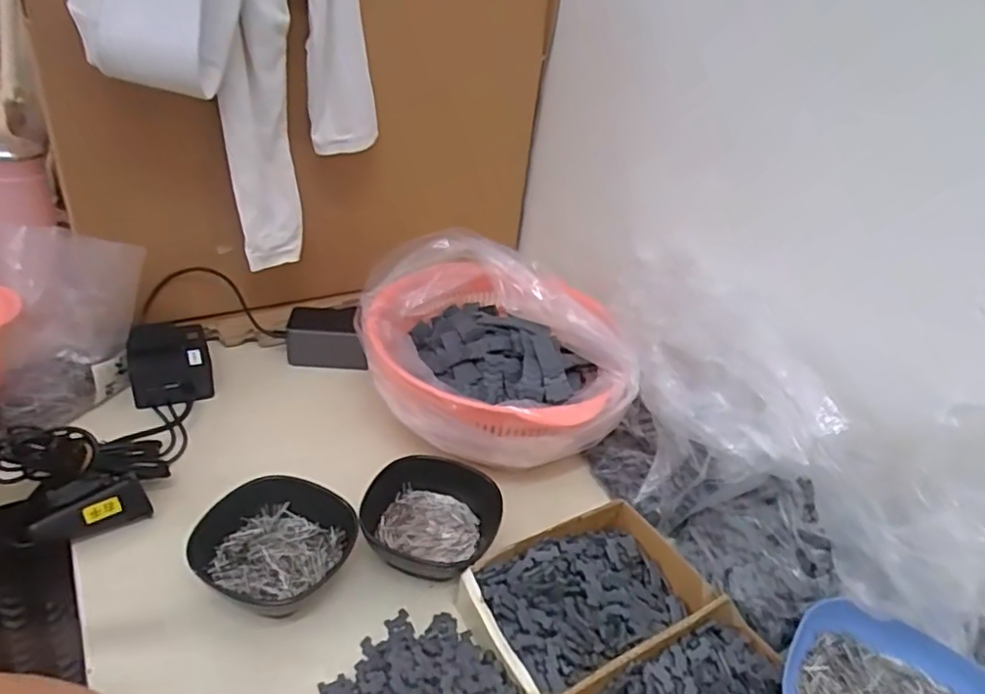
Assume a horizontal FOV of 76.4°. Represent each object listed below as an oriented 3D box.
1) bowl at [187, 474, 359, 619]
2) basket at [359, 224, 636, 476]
[{"bbox_3d":[-0.163,0.149,0.475,0.105,0.040,0.115,28,37,27],"label":"bowl"},{"bbox_3d":[-0.002,0.005,0.622,0.235,0.111,0.261,-4,35,-20],"label":"basket"}]

